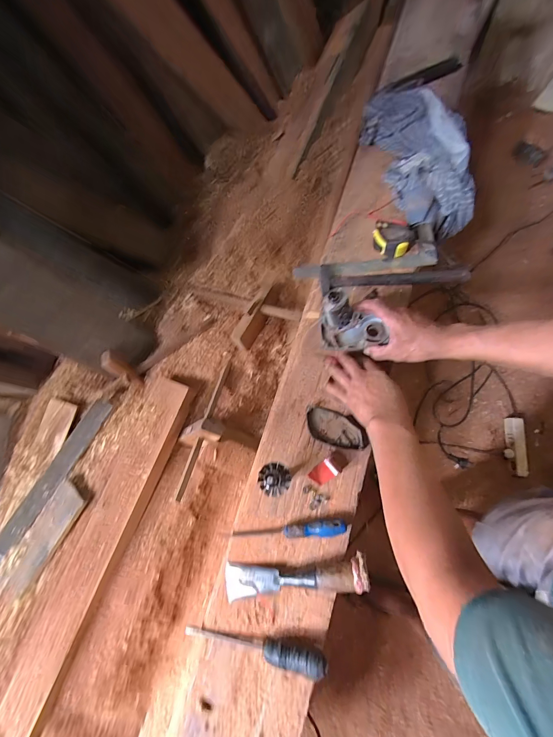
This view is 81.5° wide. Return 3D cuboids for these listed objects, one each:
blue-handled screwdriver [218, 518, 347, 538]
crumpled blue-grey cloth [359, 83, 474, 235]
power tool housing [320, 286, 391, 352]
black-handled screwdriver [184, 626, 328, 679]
[{"bbox_3d":[0.008,0.285,0.562,0.224,0.020,0.025,-12,73,16],"label":"blue-handled screwdriver"},{"bbox_3d":[0.332,-0.480,0.733,0.207,0.110,0.336,-20,74,-2],"label":"crumpled blue-grey cloth"},{"bbox_3d":[0.140,-0.081,0.571,0.119,0.102,0.076,6,74,4],"label":"power tool housing"},{"bbox_3d":[-0.036,0.444,0.516,0.231,0.032,0.034,-2,73,20],"label":"black-handled screwdriver"}]

